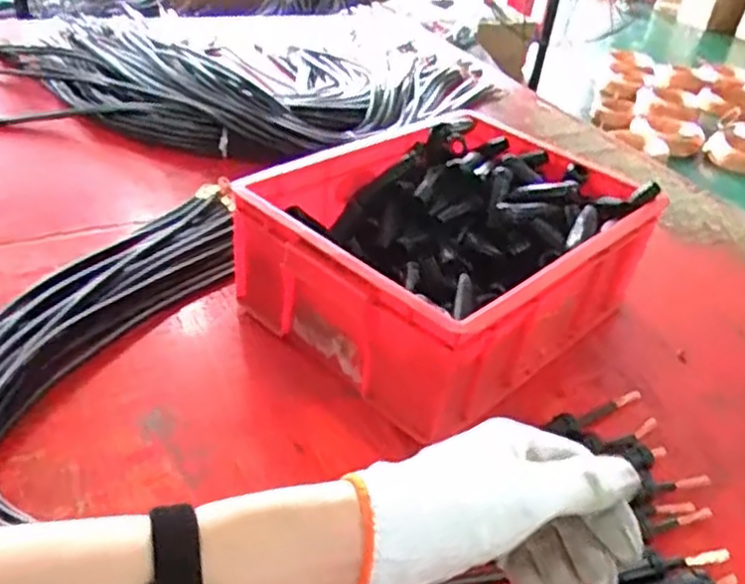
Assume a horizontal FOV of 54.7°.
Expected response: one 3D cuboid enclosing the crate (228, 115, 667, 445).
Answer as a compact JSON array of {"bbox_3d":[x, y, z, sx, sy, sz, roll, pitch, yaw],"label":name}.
[{"bbox_3d":[0.086,-0.048,0.810,0.309,0.147,0.381,33,44,32],"label":"crate"}]

